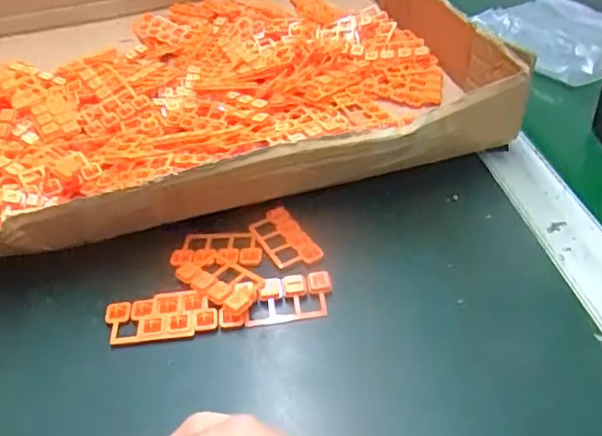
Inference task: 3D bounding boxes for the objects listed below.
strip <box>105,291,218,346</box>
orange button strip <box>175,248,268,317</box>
[{"bbox_3d":[-0.076,0.054,0.313,0.058,0.005,0.028,-9,40,-4],"label":"strip"},{"bbox_3d":[-0.045,0.035,0.328,0.054,0.007,0.029,28,51,34],"label":"orange button strip"}]

